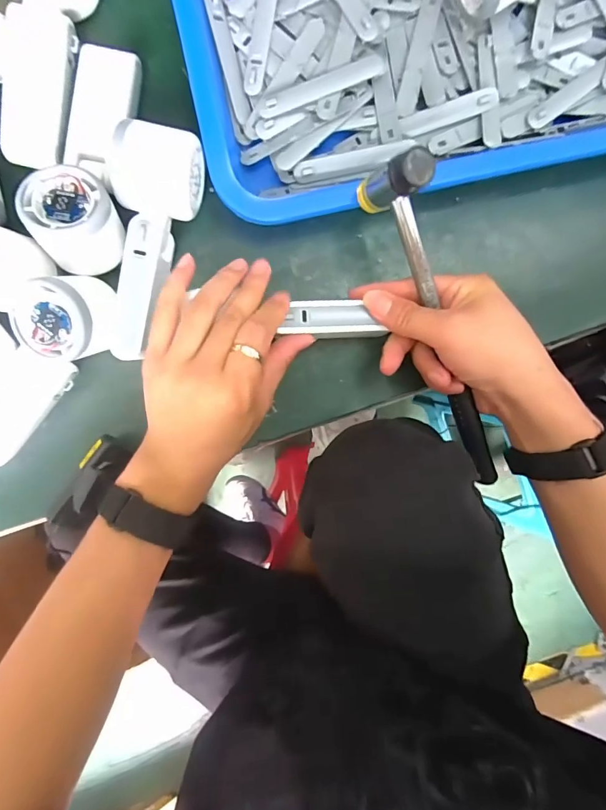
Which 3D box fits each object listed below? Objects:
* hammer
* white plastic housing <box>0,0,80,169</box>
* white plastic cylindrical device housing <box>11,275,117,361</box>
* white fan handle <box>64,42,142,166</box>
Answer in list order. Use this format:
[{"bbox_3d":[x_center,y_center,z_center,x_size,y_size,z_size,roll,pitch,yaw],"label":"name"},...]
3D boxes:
[{"bbox_3d":[0.101,-0.045,0.292,0.029,0.054,0.244,-24,108,-1],"label":"hammer"},{"bbox_3d":[-0.195,-0.235,0.300,0.046,0.014,0.106,9,93,-3],"label":"white plastic housing"},{"bbox_3d":[-0.163,-0.062,0.296,0.068,0.048,0.068,3,105,11],"label":"white plastic cylindrical device housing"},{"bbox_3d":[-0.150,-0.222,0.312,0.043,0.025,0.085,10,93,-3],"label":"white fan handle"}]

